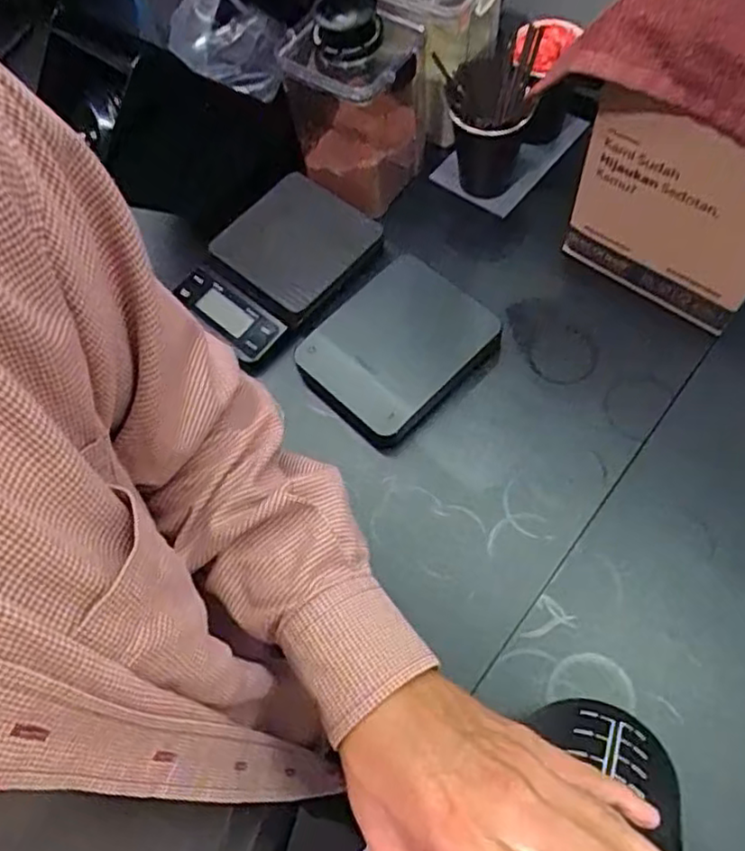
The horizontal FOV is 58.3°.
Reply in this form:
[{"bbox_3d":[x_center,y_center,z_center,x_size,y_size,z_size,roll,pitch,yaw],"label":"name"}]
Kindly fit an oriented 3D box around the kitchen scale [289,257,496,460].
[{"bbox_3d":[0.023,-0.072,0.609,0.137,0.025,0.162,41,75,20],"label":"kitchen scale"}]

